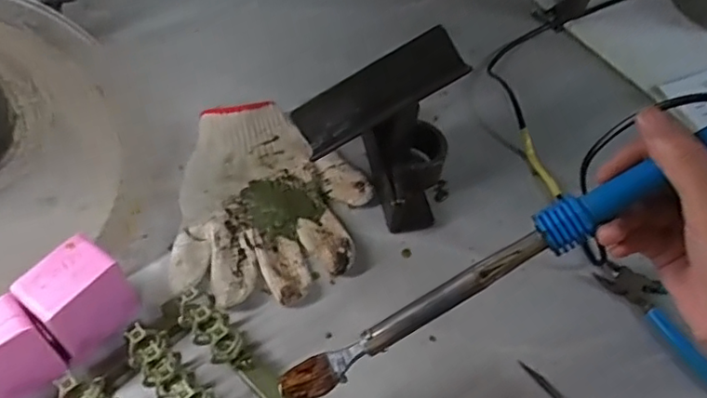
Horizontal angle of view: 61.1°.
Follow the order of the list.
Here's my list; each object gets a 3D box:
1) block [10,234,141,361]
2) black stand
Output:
[{"bbox_3d":[-0.180,0.067,0.399,0.034,0.070,0.055,33,57,18],"label":"block"},{"bbox_3d":[0.023,-0.045,0.471,0.125,0.119,0.095,-8,55,-11],"label":"black stand"}]

